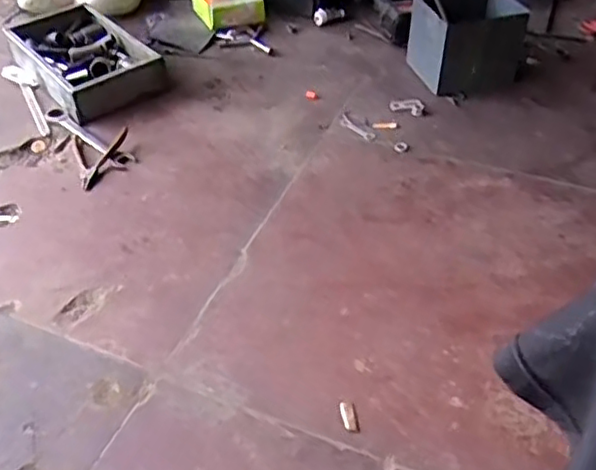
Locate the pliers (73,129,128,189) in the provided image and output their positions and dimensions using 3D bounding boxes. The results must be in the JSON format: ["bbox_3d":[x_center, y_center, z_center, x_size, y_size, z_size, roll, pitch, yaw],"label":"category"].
[{"bbox_3d":[-0.358,-0.136,1.132,0.099,0.016,0.154,-6,44,-5],"label":"pliers"}]

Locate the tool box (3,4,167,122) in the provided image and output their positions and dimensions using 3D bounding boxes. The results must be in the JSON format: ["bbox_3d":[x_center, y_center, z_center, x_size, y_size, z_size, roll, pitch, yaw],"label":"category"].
[{"bbox_3d":[-0.451,-0.371,1.338,0.206,0.079,0.357,-30,51,-27],"label":"tool box"}]

